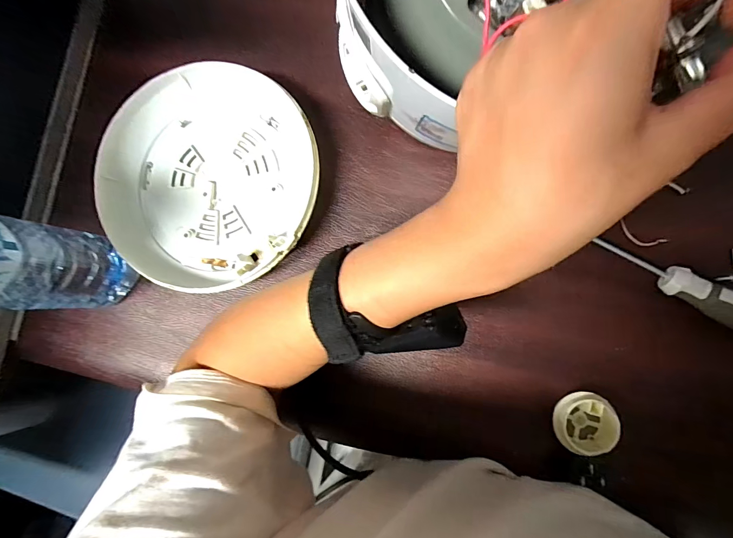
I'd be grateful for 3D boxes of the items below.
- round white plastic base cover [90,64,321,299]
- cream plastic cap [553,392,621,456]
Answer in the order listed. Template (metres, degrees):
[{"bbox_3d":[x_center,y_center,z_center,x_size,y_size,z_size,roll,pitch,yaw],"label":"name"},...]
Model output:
[{"bbox_3d":[-0.144,-0.086,0.349,0.196,0.044,0.206,-1,85,7],"label":"round white plastic base cover"},{"bbox_3d":[0.173,0.121,0.297,0.045,0.023,0.045,-1,85,7],"label":"cream plastic cap"}]

